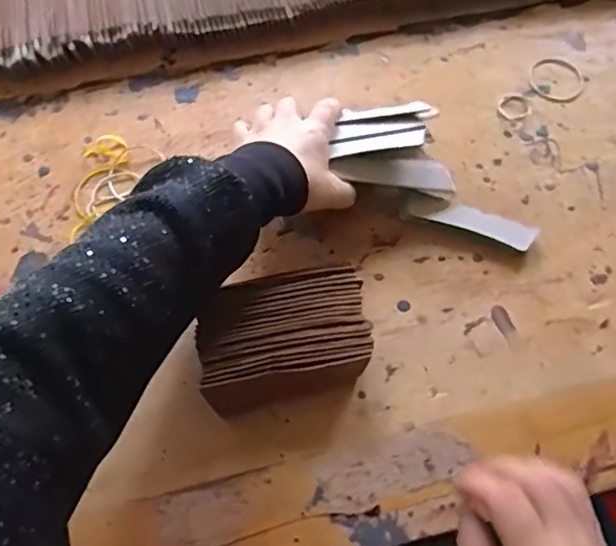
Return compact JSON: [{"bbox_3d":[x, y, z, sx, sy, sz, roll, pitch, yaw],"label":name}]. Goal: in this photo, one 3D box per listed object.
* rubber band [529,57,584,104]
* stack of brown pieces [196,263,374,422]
[{"bbox_3d":[0.246,-0.192,0.584,0.052,0.004,0.060,4,63,2],"label":"rubber band"},{"bbox_3d":[-0.019,0.047,0.446,0.125,0.031,0.090,-15,64,-7],"label":"stack of brown pieces"}]

